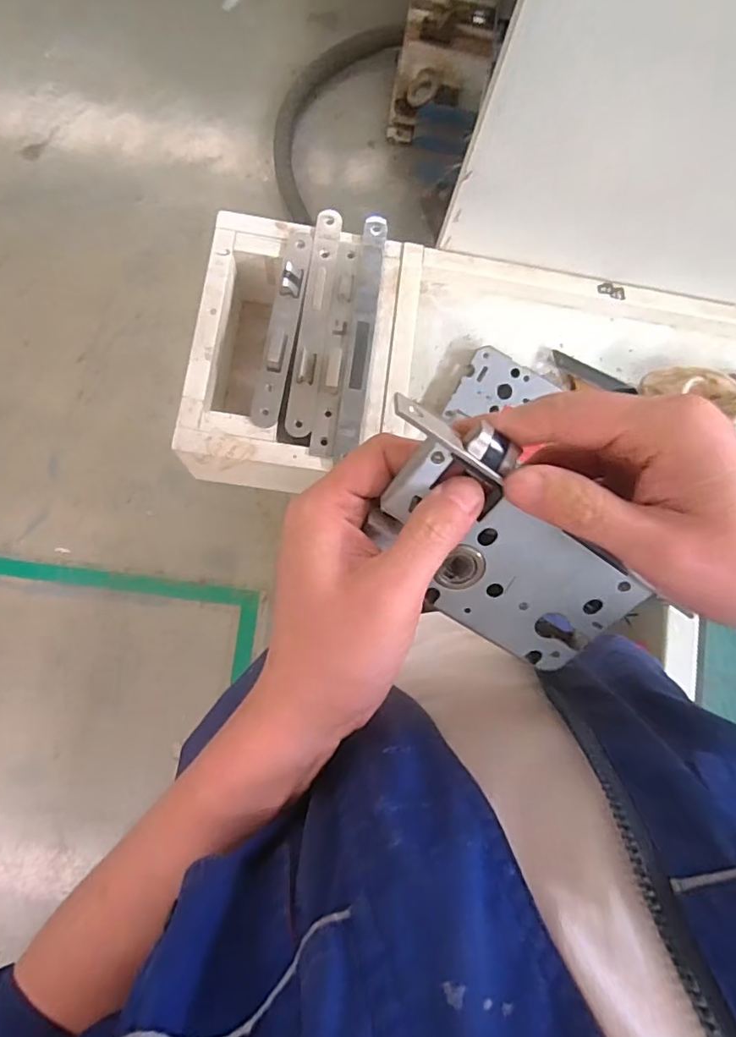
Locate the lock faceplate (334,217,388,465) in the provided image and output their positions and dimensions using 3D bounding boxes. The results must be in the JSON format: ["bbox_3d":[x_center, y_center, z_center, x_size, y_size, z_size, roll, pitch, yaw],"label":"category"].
[{"bbox_3d":[-0.005,-0.153,0.457,0.022,0.006,0.213,8,80,-9],"label":"lock faceplate"}]

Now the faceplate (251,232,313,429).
[{"bbox_3d":[-0.069,-0.159,0.453,0.023,0.015,0.173,9,82,-4],"label":"faceplate"}]

